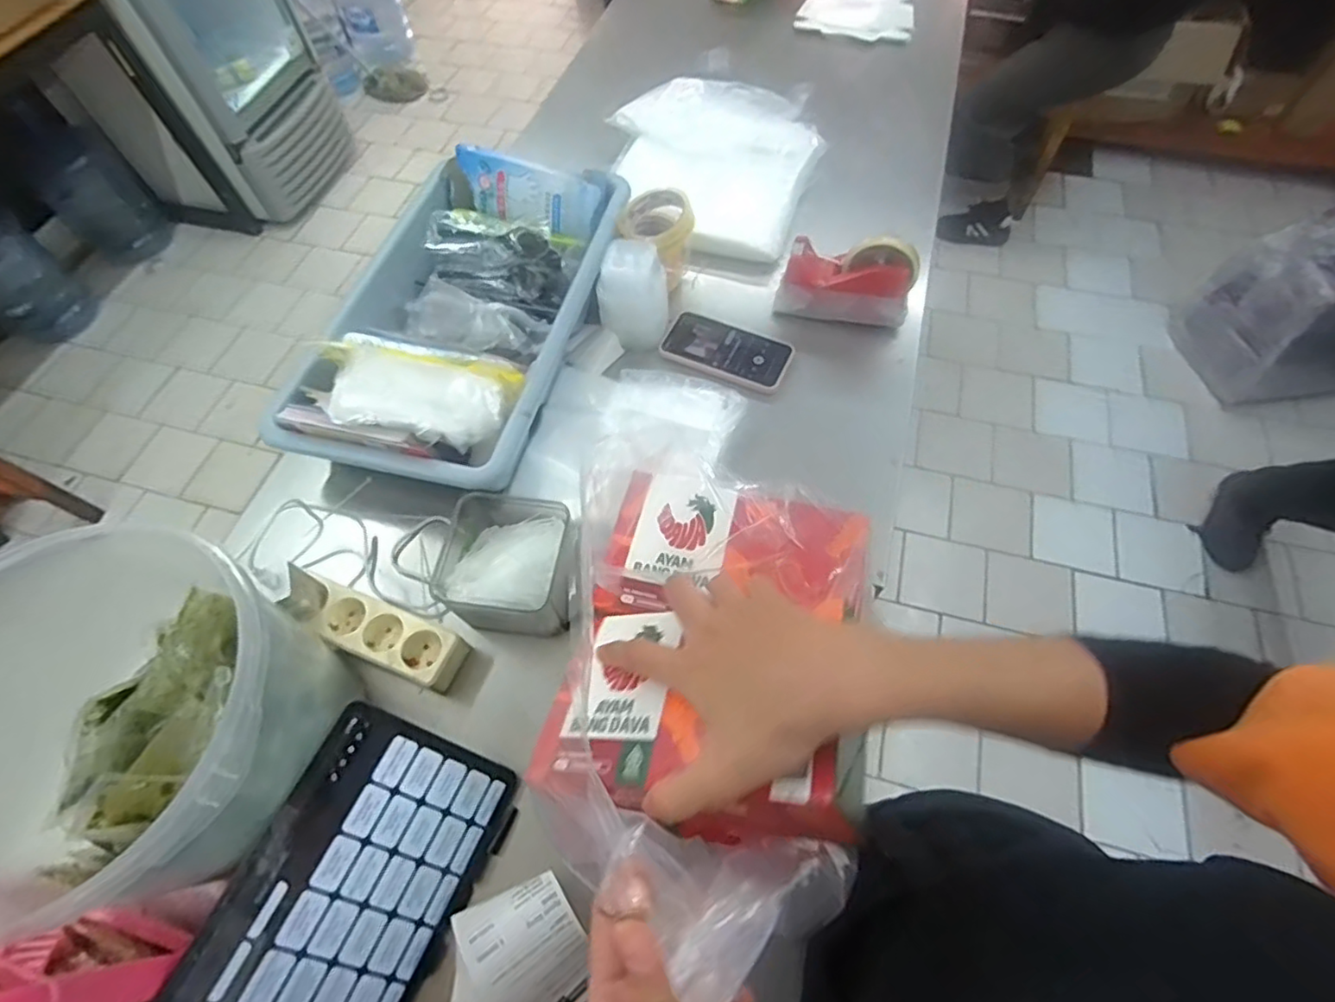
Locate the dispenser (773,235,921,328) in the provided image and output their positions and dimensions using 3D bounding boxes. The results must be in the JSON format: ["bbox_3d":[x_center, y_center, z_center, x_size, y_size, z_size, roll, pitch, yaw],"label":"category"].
[{"bbox_3d":[0.233,-0.287,0.805,0.164,0.111,0.064,16,62,9],"label":"dispenser"}]

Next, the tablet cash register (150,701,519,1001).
[{"bbox_3d":[-0.236,0.299,0.466,0.165,0.012,0.241,39,62,-24],"label":"tablet cash register"}]

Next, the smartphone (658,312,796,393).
[{"bbox_3d":[0.074,-0.193,0.795,0.162,0.011,0.085,26,66,20],"label":"smartphone"}]

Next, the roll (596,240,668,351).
[{"bbox_3d":[-0.042,-0.263,0.786,0.088,0.109,0.081,-1,60,0],"label":"roll"}]

